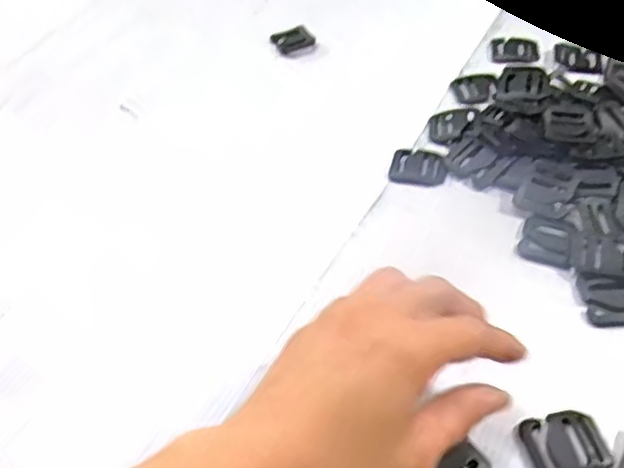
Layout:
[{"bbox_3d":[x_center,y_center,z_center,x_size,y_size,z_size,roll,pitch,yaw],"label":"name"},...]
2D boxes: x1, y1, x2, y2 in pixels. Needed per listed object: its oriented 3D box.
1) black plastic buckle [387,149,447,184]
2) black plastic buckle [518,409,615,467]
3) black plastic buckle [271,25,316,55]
[{"bbox_3d":[0.069,-0.043,0.423,0.036,0.005,0.028,6,48,11],"label":"black plastic buckle"},{"bbox_3d":[0.112,0.092,0.289,0.036,0.004,0.031,-13,48,-7],"label":"black plastic buckle"},{"bbox_3d":[-0.014,-0.157,0.530,0.031,0.005,0.030,-22,49,-14],"label":"black plastic buckle"}]

